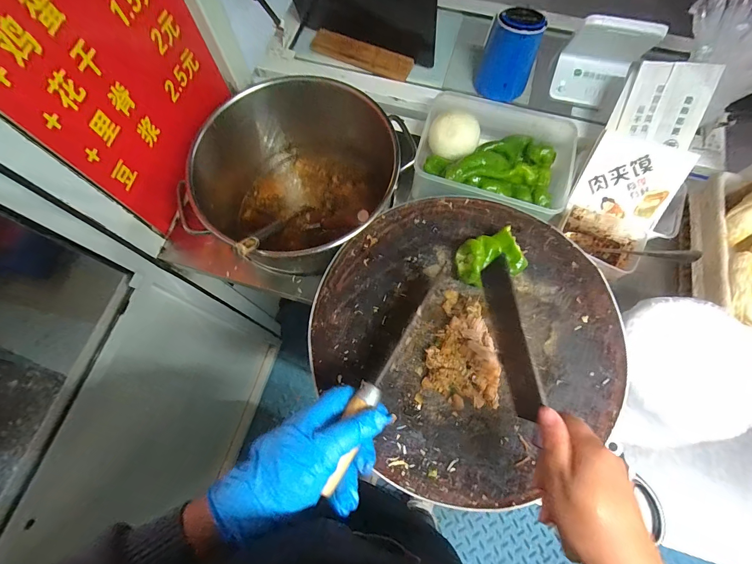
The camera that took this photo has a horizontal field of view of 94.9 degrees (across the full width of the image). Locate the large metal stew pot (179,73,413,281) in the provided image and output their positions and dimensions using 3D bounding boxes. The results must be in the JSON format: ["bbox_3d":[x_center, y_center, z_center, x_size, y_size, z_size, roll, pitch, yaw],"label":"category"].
[{"bbox_3d":[-0.126,-0.156,0.583,0.316,0.202,0.312,-1,70,2],"label":"large metal stew pot"}]

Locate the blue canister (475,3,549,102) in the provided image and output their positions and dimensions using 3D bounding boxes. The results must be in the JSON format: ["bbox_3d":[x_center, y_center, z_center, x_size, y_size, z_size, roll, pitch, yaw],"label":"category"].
[{"bbox_3d":[0.231,-0.395,0.599,0.087,0.103,0.092,-1,70,2],"label":"blue canister"}]

